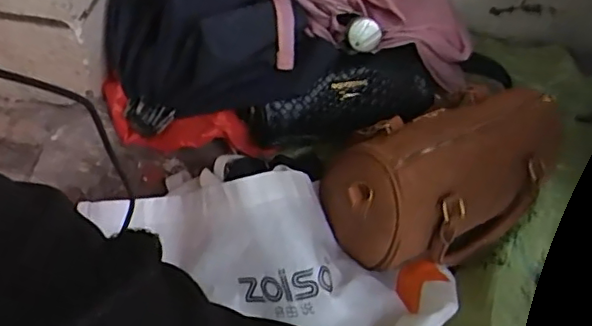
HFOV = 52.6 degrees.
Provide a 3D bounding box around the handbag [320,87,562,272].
[{"bbox_3d":[0.160,0.010,0.635,0.258,0.120,0.141,-15,54,-17],"label":"handbag"}]

